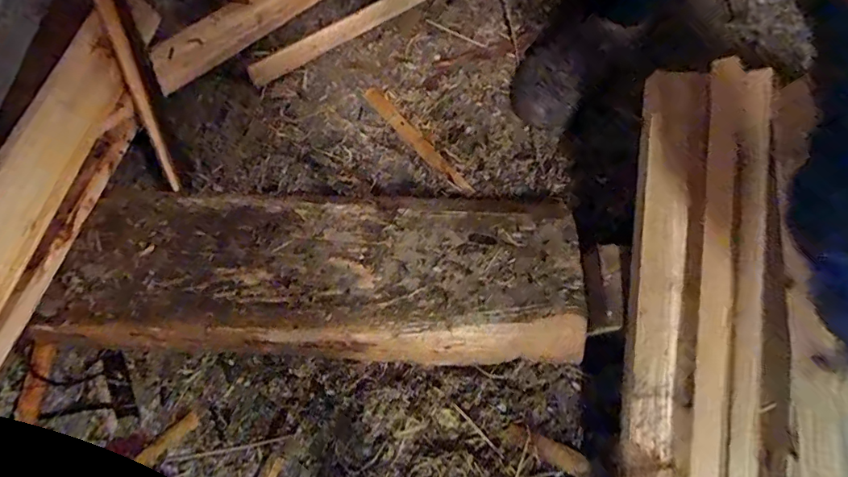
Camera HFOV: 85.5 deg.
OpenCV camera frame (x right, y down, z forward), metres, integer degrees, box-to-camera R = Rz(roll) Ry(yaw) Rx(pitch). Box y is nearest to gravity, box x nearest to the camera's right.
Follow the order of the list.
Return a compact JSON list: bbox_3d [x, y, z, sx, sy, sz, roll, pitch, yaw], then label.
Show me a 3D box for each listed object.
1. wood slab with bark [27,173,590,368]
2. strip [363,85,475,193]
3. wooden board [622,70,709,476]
[{"bbox_3d":[-0.087,0.031,0.434,0.463,0.064,0.163,3,69,3],"label":"wood slab with bark"},{"bbox_3d":[-0.010,-0.114,0.523,0.018,0.005,0.182,-37,71,-11],"label":"strip"},{"bbox_3d":[0.182,0.105,0.362,0.045,0.036,0.473,7,84,4],"label":"wooden board"}]

